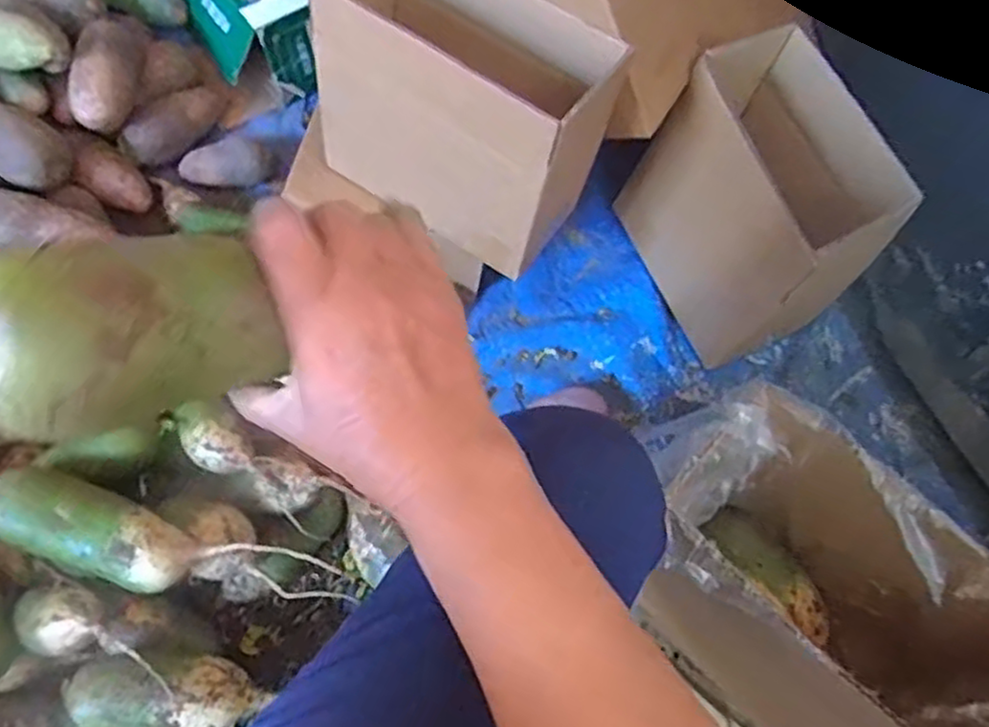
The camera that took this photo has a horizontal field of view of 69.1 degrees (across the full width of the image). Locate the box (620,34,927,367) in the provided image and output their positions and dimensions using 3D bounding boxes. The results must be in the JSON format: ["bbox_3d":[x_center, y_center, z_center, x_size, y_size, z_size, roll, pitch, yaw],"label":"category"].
[{"bbox_3d":[0.275,-0.169,0.791,0.153,0.251,0.257,-19,67,-11],"label":"box"}]

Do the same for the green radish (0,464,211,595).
[{"bbox_3d":[-0.377,0.157,0.674,0.178,0.070,0.078,21,65,8],"label":"green radish"}]

